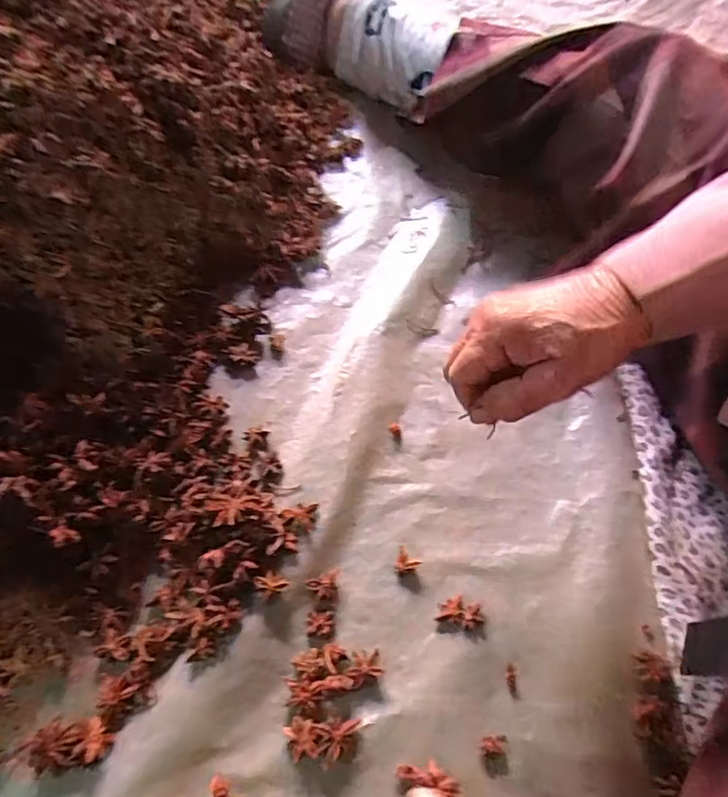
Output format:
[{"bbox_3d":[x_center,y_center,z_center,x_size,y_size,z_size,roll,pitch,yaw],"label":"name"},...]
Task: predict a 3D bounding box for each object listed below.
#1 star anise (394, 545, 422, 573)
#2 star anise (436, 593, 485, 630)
[{"bbox_3d":[0.029,0.117,0.405,0.018,0.009,0.017,40,66,16],"label":"star anise"},{"bbox_3d":[0.067,0.147,0.390,0.032,0.007,0.019,17,62,5],"label":"star anise"}]

